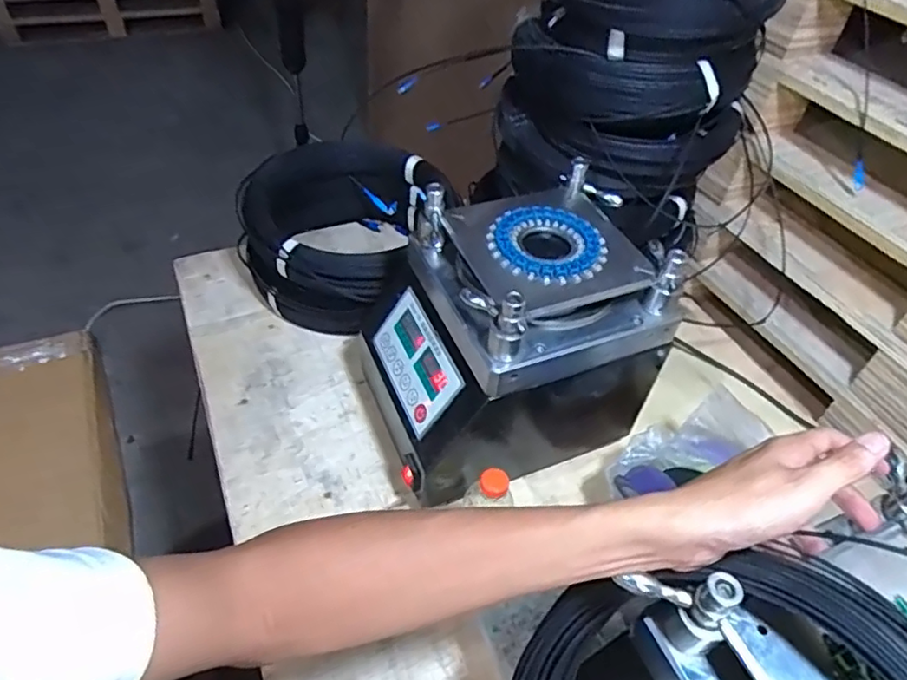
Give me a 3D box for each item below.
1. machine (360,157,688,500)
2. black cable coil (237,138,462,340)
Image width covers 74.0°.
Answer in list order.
[{"bbox_3d":[0.069,0.005,0.692,0.303,0.288,0.218,-12,48,-14],"label":"machine"},{"bbox_3d":[-0.186,-0.170,0.924,0.263,0.154,0.324,10,46,6],"label":"black cable coil"}]

